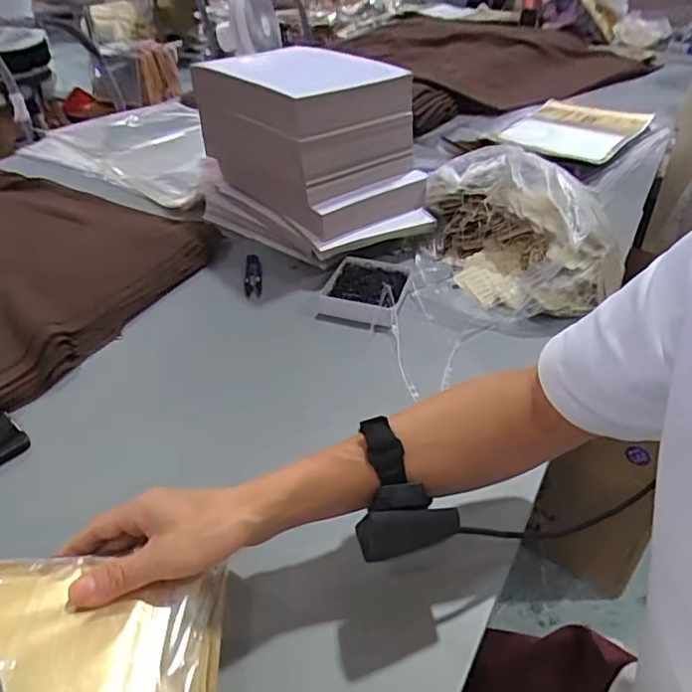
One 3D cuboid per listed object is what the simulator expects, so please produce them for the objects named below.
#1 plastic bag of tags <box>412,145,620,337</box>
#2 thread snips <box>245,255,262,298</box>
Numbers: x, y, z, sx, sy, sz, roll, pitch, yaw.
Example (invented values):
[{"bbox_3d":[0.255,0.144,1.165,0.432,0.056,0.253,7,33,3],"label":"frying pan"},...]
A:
[{"bbox_3d":[0.228,-0.155,0.789,0.252,0.128,0.297,8,38,6],"label":"plastic bag of tags"},{"bbox_3d":[-0.131,-0.101,0.830,0.025,0.008,0.108,-1,38,-7],"label":"thread snips"}]

